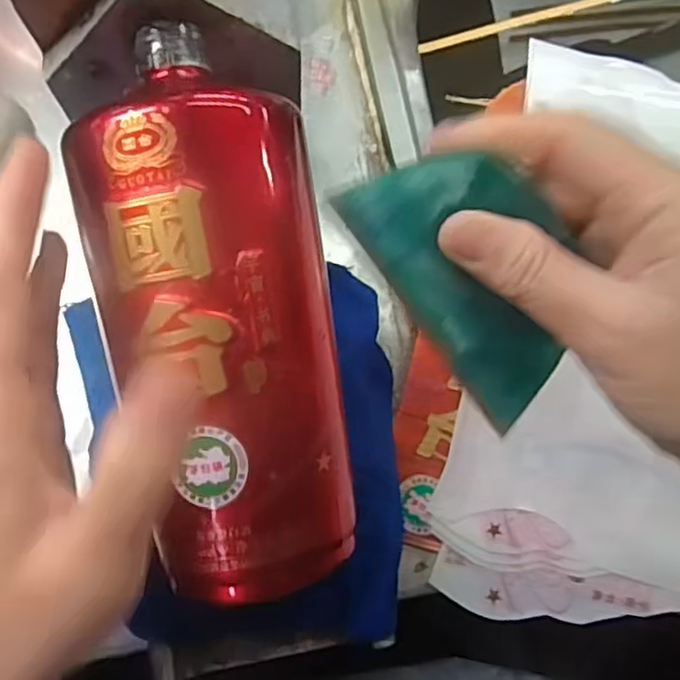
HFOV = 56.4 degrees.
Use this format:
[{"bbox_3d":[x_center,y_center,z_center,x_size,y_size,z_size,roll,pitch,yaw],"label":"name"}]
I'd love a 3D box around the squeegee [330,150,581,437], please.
[{"bbox_3d":[0.048,-0.022,0.208,0.055,0.006,0.093,-35,103,3],"label":"squeegee"}]

